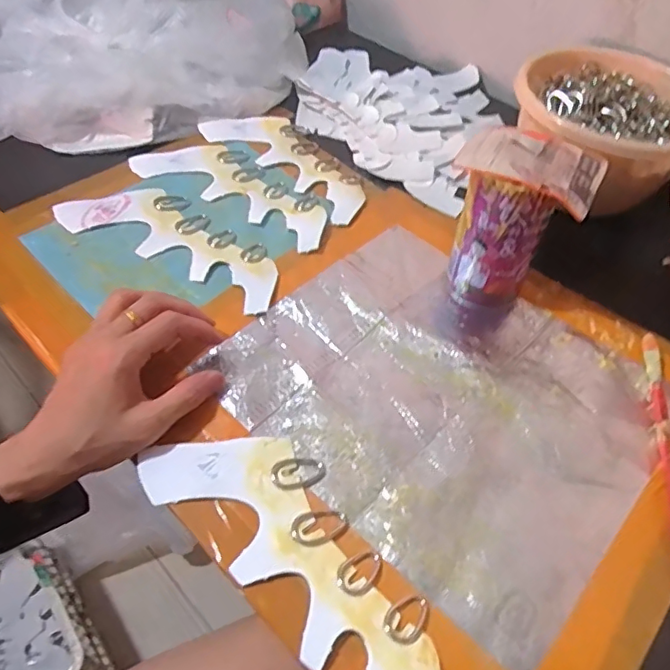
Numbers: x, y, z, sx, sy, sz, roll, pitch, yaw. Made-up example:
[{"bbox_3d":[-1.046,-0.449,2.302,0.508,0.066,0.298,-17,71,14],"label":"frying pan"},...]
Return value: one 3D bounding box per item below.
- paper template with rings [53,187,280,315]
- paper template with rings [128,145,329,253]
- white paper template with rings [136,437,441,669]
[{"bbox_3d":[-0.136,-0.088,0.496,0.221,0.008,0.086,26,54,17],"label":"paper template with rings"},{"bbox_3d":[-0.092,-0.149,0.553,0.221,0.009,0.085,29,55,19],"label":"paper template with rings"},{"bbox_3d":[-0.019,0.126,0.326,0.082,0.007,0.221,-37,61,-28],"label":"white paper template with rings"}]

